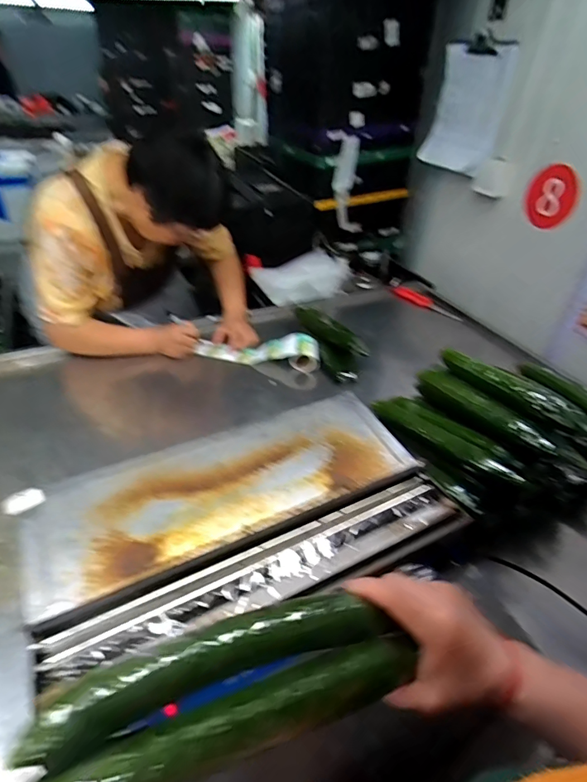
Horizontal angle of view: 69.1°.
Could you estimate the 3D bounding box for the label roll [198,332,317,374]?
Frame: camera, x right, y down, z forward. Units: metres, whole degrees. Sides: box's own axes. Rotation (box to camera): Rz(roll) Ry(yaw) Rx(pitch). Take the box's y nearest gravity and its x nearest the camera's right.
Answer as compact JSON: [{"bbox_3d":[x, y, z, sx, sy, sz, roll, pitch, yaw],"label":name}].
[{"bbox_3d":[-0.090,-0.095,1.093,0.317,0.073,0.068,0,37,17],"label":"label roll"}]

